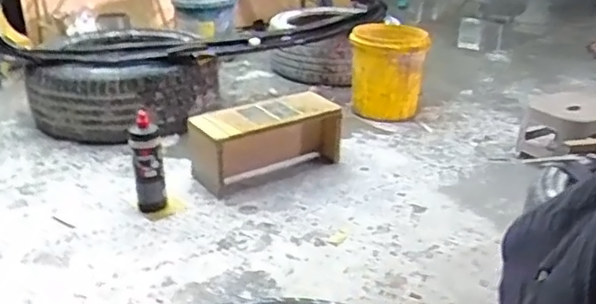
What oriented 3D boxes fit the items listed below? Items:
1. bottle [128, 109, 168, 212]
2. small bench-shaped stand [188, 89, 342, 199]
[{"bbox_3d":[-0.405,0.034,1.642,0.080,0.261,0.083,-6,26,-12],"label":"bottle"},{"bbox_3d":[-0.095,-0.041,1.876,0.496,0.209,0.167,-17,30,-31],"label":"small bench-shaped stand"}]

